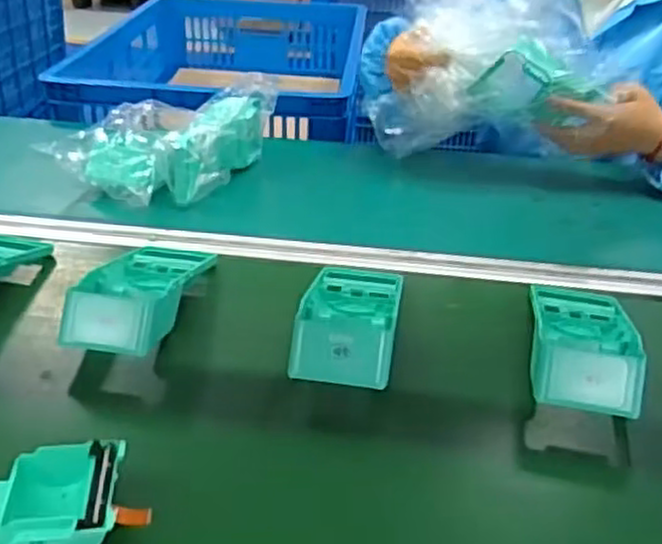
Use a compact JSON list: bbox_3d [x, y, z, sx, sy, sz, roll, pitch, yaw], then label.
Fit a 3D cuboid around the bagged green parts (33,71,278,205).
[{"bbox_3d":[-0.196,-0.175,0.922,0.185,0.086,0.233,13,34,16],"label":"bagged green parts"}]

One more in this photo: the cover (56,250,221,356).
[{"bbox_3d":[-0.169,0.019,0.672,0.111,0.047,0.189,2,19,-1],"label":"cover"}]

